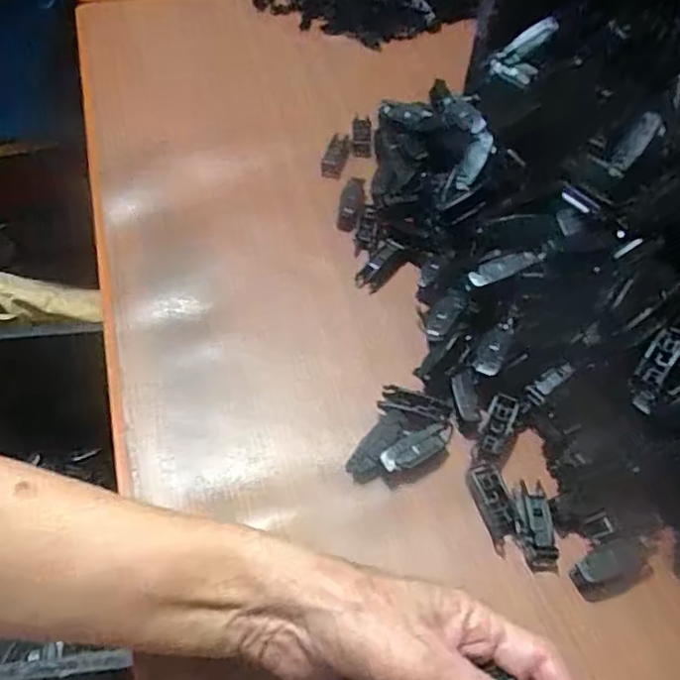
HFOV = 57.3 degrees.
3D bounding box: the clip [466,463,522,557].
[{"bbox_3d":[0.094,0.101,0.377,0.022,0.006,0.051,-11,68,-9],"label":"clip"}]

